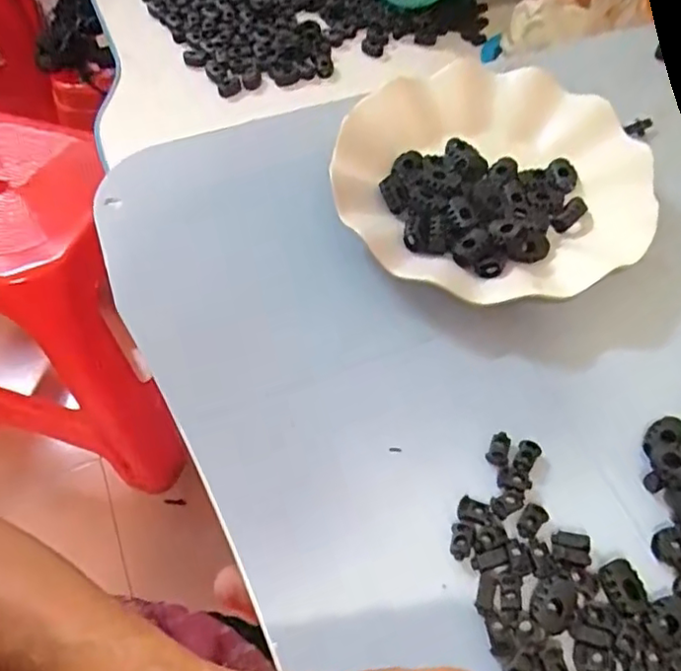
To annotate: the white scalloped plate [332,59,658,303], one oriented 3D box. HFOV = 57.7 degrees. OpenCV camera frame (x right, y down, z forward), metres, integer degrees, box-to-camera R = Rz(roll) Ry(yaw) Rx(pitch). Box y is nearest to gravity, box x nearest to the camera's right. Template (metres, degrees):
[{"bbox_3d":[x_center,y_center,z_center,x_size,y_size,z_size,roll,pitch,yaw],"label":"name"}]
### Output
[{"bbox_3d":[0.088,-0.094,0.360,0.175,0.030,0.160,-1,56,1],"label":"white scalloped plate"}]

